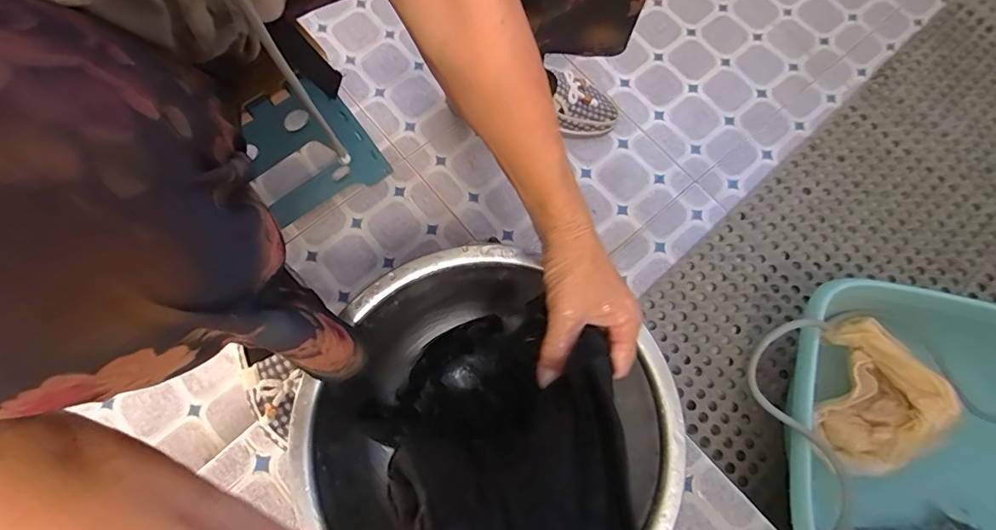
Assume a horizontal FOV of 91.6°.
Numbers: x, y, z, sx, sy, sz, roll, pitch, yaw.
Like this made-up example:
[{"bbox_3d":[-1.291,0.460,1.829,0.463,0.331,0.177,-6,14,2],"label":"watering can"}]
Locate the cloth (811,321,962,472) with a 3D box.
[{"bbox_3d":[0.422,0.153,0.536,0.126,0.040,0.157,22,74,5],"label":"cloth"}]

